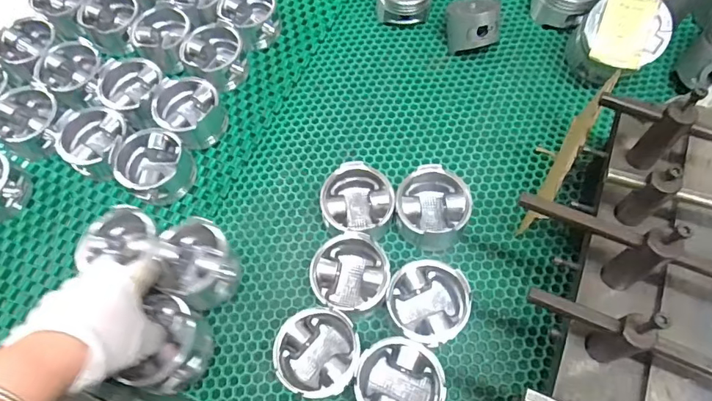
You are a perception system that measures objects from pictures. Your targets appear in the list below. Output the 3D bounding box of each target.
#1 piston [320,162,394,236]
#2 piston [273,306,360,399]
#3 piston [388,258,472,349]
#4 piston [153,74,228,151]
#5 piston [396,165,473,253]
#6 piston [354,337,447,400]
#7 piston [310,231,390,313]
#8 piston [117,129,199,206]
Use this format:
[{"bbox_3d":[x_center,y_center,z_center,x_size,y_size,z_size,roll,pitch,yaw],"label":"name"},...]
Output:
[{"bbox_3d":[-0.001,0.005,0.505,0.074,0.057,0.074,0,62,1],"label":"piston"},{"bbox_3d":[-0.035,0.143,0.438,0.077,0.049,0.083,0,62,1],"label":"piston"},{"bbox_3d":[0.069,0.102,0.451,0.074,0.056,0.077,0,62,1],"label":"piston"},{"bbox_3d":[-0.204,-0.109,0.567,0.075,0.046,0.079,0,62,1],"label":"piston"},{"bbox_3d":[0.086,0.008,0.499,0.082,0.053,0.088,13,63,7],"label":"piston"},{"bbox_3d":[0.039,0.170,0.422,0.075,0.051,0.075,12,63,7],"label":"piston"},{"bbox_3d":[-0.005,0.076,0.468,0.079,0.052,0.078,0,62,1],"label":"piston"},{"bbox_3d":[-0.232,-0.042,0.534,0.077,0.046,0.080,0,62,1],"label":"piston"}]

